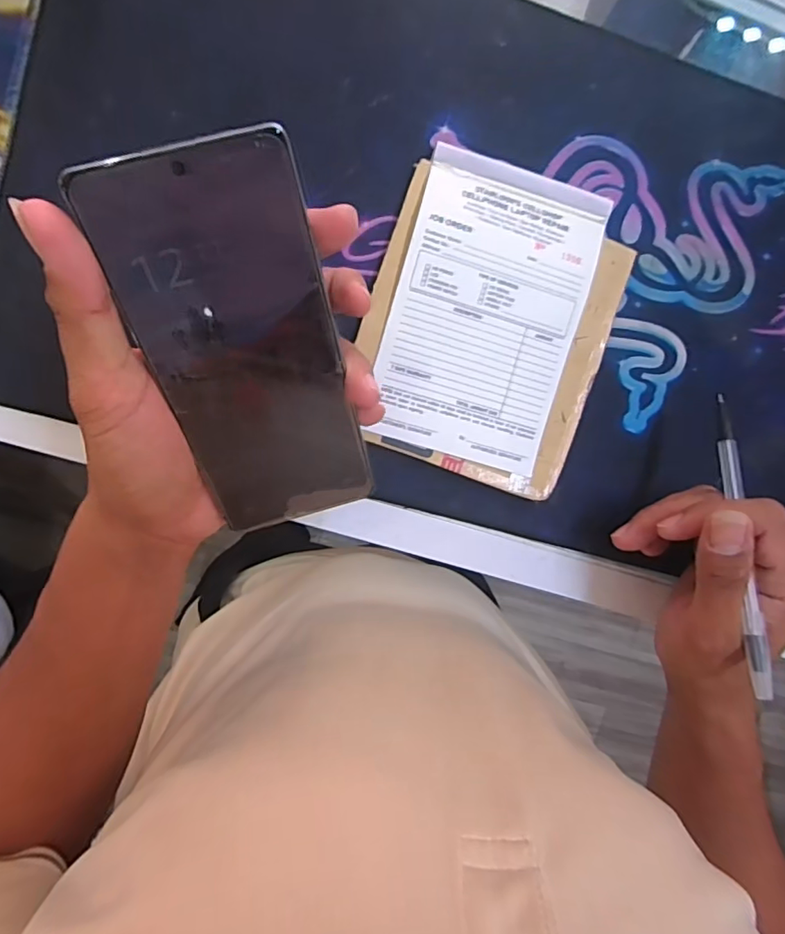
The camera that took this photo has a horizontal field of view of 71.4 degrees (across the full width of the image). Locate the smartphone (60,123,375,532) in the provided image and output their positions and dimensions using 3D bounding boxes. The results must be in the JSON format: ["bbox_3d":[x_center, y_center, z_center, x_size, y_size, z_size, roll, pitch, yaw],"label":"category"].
[{"bbox_3d":[-0.059,-0.042,0.226,0.072,0.007,0.160,-15,128,-4],"label":"smartphone"}]

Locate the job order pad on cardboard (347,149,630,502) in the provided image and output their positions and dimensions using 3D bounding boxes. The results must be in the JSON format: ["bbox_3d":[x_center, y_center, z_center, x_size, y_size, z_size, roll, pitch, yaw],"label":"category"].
[{"bbox_3d":[0.056,-0.082,0.316,0.135,0.017,0.171,18,94,-7],"label":"job order pad on cardboard"}]

